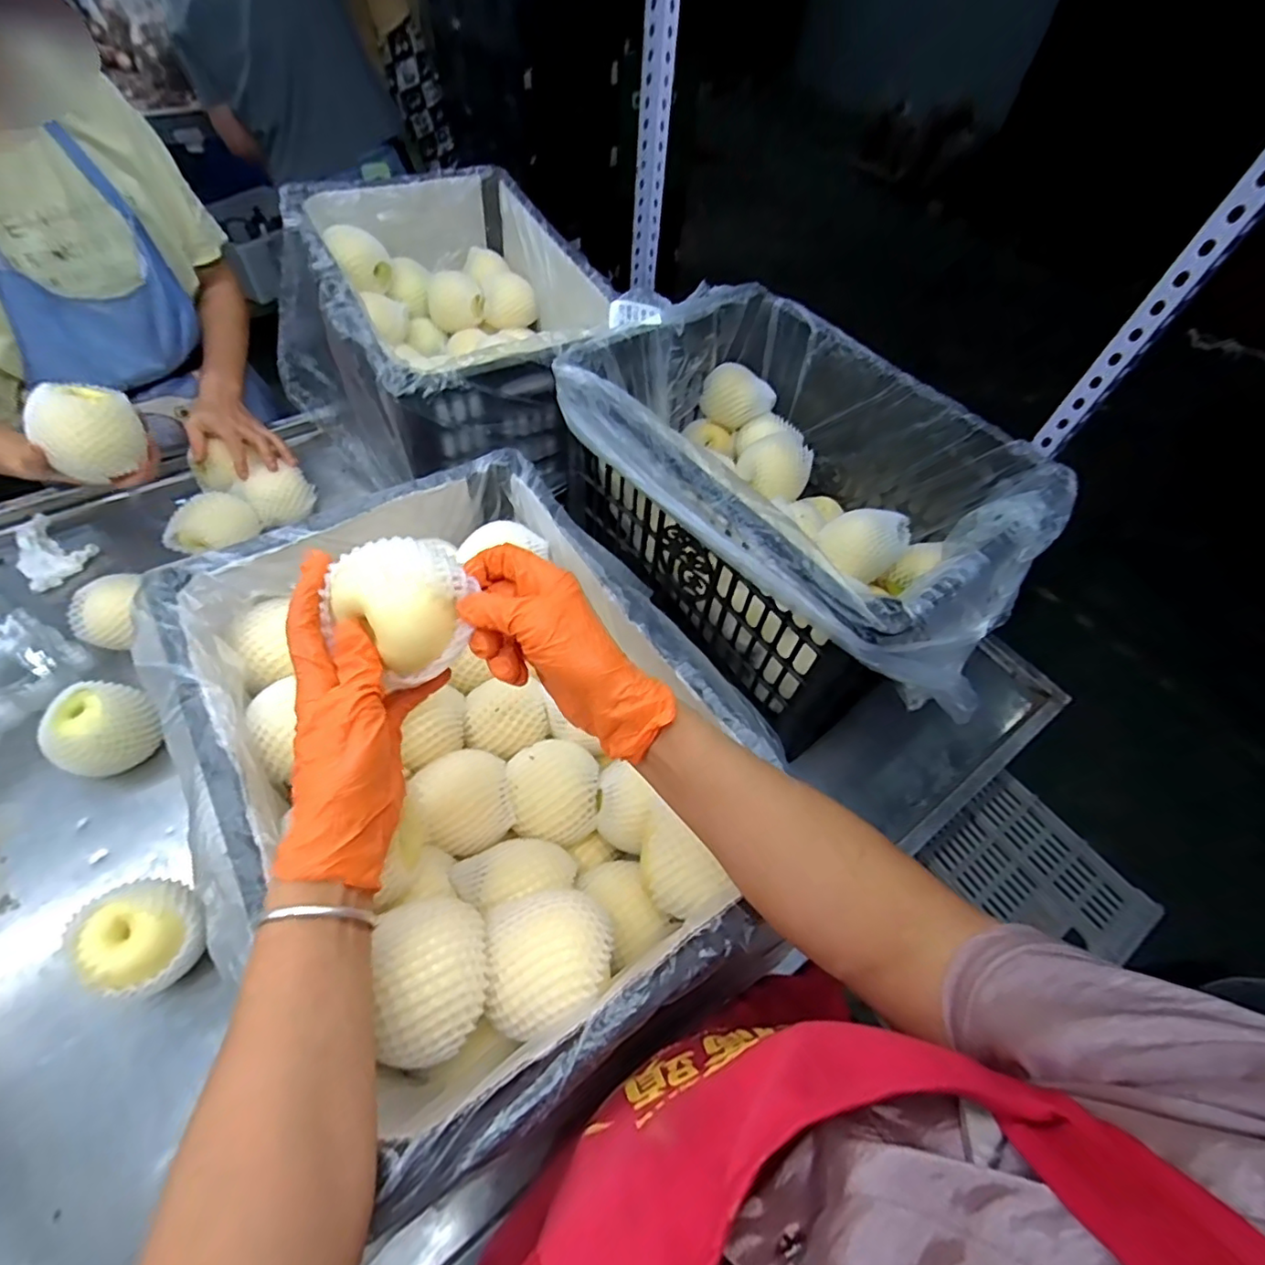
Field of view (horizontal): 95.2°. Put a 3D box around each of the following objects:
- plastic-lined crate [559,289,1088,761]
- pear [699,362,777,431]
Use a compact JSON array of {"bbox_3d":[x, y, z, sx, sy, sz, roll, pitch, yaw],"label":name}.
[{"bbox_3d":[0.181,-0.140,0.698,0.321,0.256,0.507,-31,64,-23],"label":"plastic-lined crate"},{"bbox_3d":[0.148,-0.329,0.817,0.068,0.069,0.085,-28,63,-22],"label":"pear"}]

